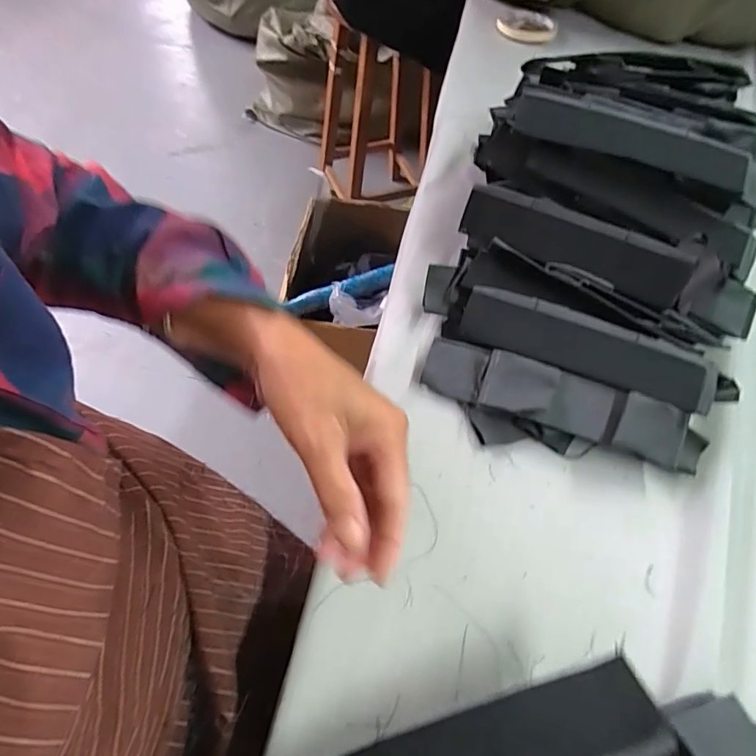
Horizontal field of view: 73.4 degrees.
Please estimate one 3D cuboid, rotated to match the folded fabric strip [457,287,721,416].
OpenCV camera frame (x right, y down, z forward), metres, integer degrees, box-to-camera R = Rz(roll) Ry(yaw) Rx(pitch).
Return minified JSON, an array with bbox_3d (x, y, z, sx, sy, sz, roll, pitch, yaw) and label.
[{"bbox_3d":[0.162,-0.023,0.399,0.194,0.016,0.049,20,77,12],"label":"folded fabric strip"}]

